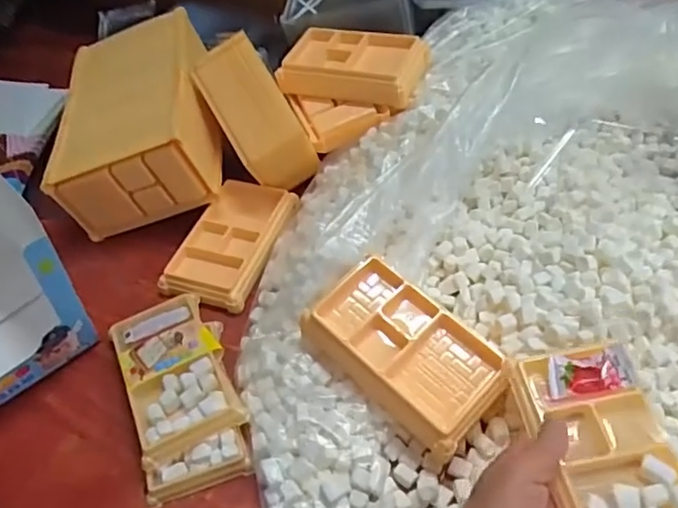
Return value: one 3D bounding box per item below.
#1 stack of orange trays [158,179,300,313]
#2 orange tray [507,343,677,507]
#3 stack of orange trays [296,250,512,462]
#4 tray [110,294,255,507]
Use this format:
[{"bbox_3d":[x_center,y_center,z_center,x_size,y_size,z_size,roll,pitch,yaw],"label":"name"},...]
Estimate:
[{"bbox_3d":[-0.098,-0.012,0.550,0.079,0.026,0.140,14,53,19],"label":"stack of orange trays"},{"bbox_3d":[0.159,0.119,0.352,0.074,0.026,0.137,-11,51,-3],"label":"orange tray"},{"bbox_3d":[0.047,0.070,0.420,0.139,0.042,0.082,36,62,29],"label":"stack of orange trays"},{"bbox_3d":[-0.123,0.099,0.451,0.080,0.027,0.162,-21,52,-11],"label":"tray"}]

